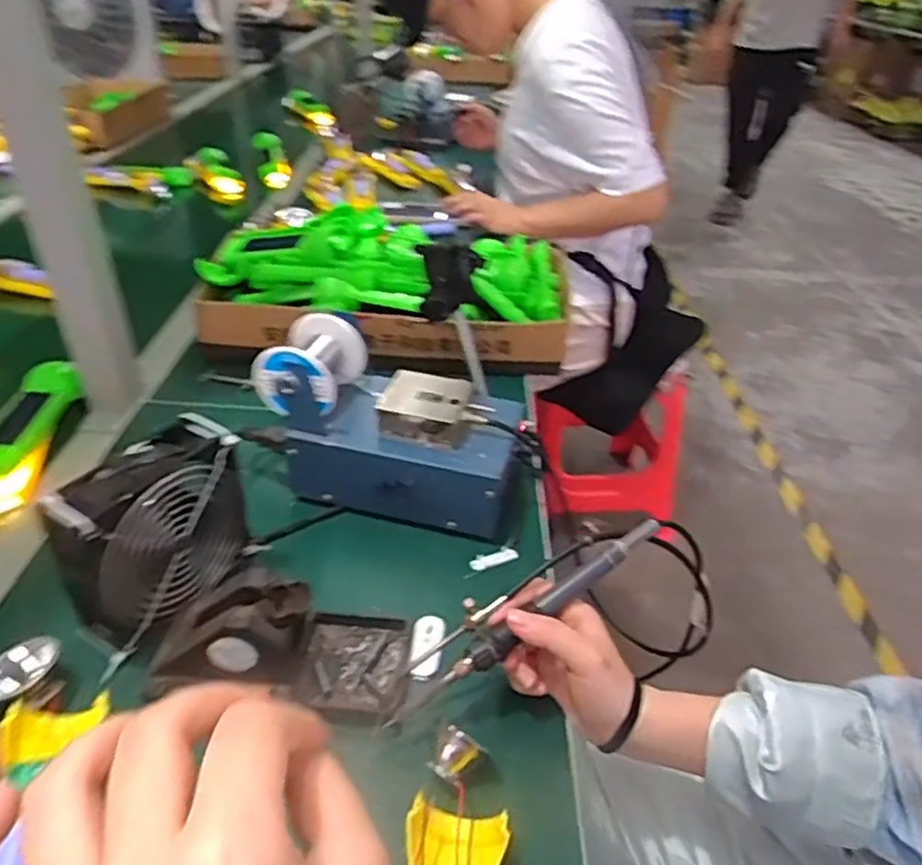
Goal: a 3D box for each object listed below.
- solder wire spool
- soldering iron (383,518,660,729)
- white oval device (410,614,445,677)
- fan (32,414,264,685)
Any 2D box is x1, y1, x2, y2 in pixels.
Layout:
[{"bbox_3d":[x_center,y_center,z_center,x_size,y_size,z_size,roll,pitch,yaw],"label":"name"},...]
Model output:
[{"bbox_3d":[-0.123,-0.051,0.568,0.069,0.071,0.069,8,35,8],"label":"solder wire spool"},{"bbox_3d":[0.038,0.111,0.436,0.207,0.024,0.034,-31,43,-11],"label":"soldering iron"},{"bbox_3d":[-0.023,0.148,0.482,0.021,0.007,0.045,5,47,3],"label":"white oval device"},{"bbox_3d":[-0.203,0.068,0.467,0.051,0.118,0.123,22,39,26],"label":"fan"}]

